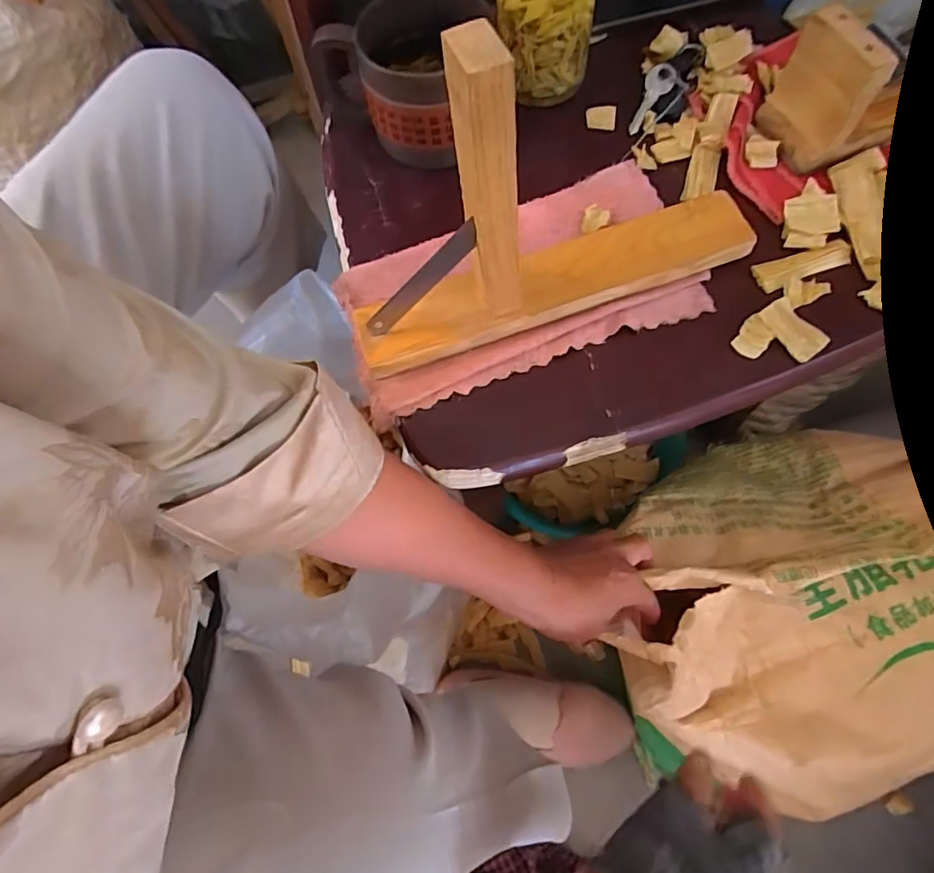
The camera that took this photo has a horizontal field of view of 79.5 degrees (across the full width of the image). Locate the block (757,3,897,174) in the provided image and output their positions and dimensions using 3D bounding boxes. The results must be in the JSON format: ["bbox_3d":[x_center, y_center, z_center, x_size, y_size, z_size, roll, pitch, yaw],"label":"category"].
[{"bbox_3d":[0.234,-0.229,0.373,0.026,0.074,0.063,-19,70,-4],"label":"block"}]

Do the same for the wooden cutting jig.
[{"bbox_3d":[0.051,-0.129,0.302,0.258,0.173,0.055,-18,70,-4],"label":"wooden cutting jig"}]

